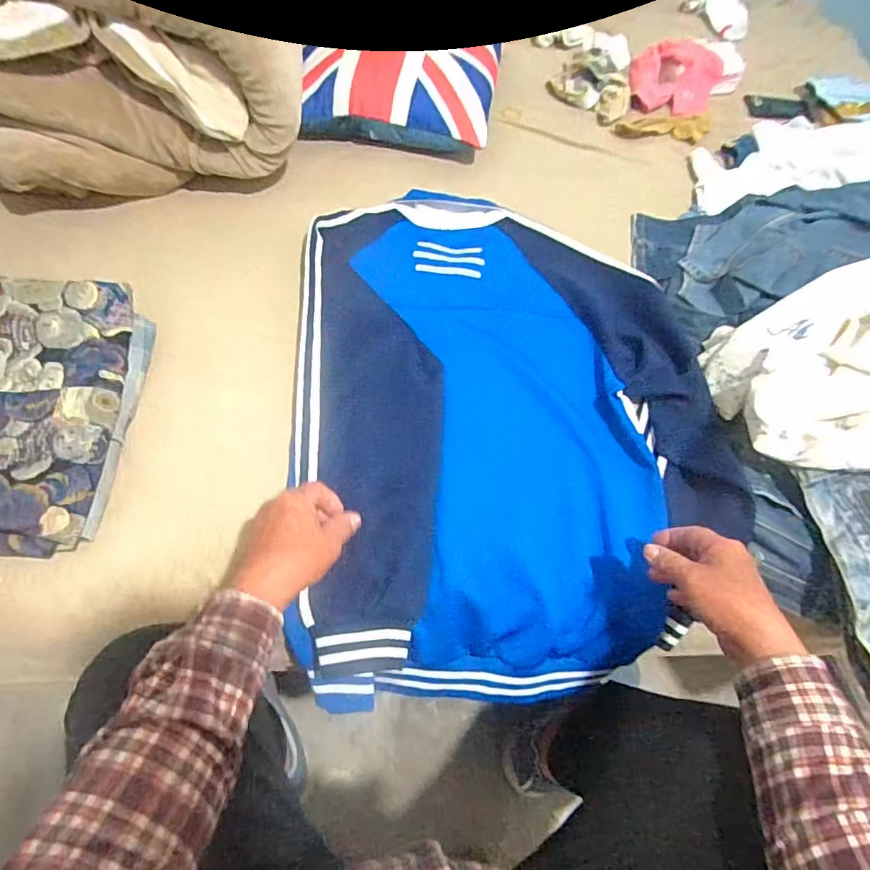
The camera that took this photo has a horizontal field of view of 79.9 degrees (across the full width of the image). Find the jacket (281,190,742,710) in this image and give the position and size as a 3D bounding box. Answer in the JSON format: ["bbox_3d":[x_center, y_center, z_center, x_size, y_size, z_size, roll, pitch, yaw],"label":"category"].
[{"bbox_3d":[0.093,-0.042,0.686,0.529,0.083,0.673,-2,63,-5],"label":"jacket"}]

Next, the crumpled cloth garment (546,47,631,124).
[{"bbox_3d":[0.314,-0.685,1.016,0.161,0.051,0.119,39,67,15],"label":"crumpled cloth garment"}]

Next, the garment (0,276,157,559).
[{"bbox_3d":[-0.475,-0.036,0.577,0.242,0.067,0.325,9,68,-10],"label":"garment"}]

